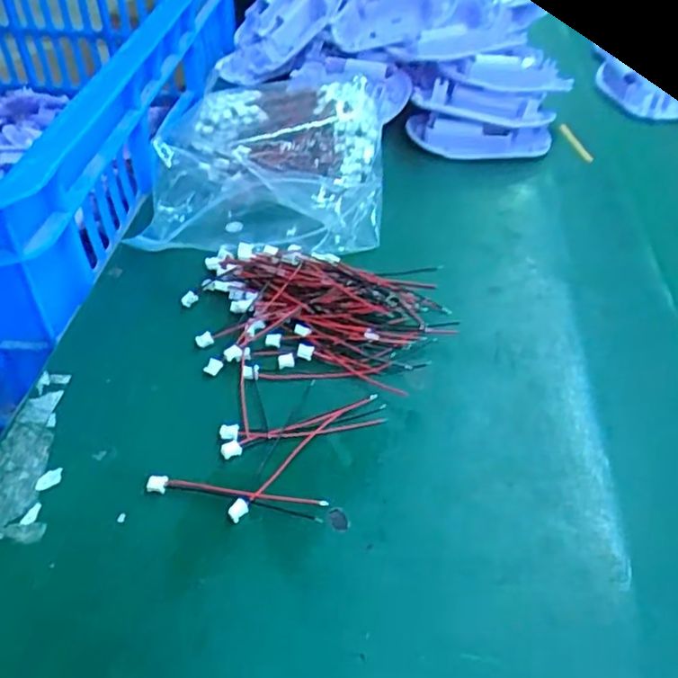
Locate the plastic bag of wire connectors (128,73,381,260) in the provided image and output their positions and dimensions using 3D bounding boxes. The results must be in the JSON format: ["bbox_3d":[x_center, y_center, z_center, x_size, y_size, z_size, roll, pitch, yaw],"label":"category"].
[{"bbox_3d":[-0.042,-0.112,0.402,0.132,0.036,0.165,2,44,4],"label":"plastic bag of wire connectors"}]

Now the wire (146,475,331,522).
[{"bbox_3d":[-0.040,0.061,0.252,0.071,0.005,0.008,7,44,9],"label":"wire"}]

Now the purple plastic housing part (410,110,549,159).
[{"bbox_3d":[0.096,-0.140,0.452,0.096,0.025,0.032,7,44,9],"label":"purple plastic housing part"}]

